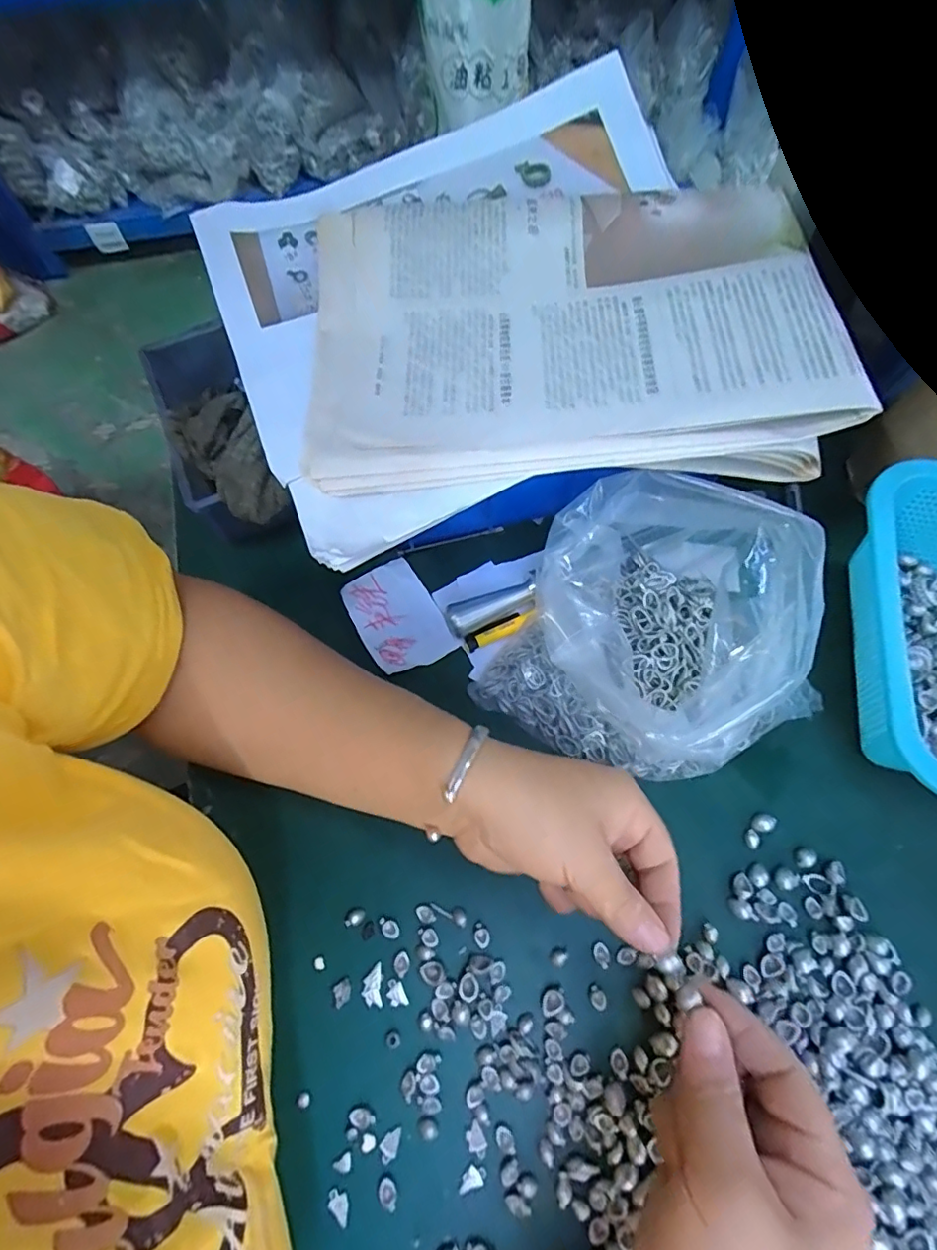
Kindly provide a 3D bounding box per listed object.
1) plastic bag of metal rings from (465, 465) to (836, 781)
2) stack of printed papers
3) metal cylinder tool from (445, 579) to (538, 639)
[{"bbox_3d":[0.118,0.005,0.308,0.176,0.093,0.167,29,72,12],"label":"plastic bag of metal rings"},{"bbox_3d":[0.022,-0.185,0.315,0.305,0.039,0.278,-16,69,-5],"label":"stack of printed papers"},{"bbox_3d":[0.015,-0.012,0.352,0.061,0.016,0.019,-27,70,-9],"label":"metal cylinder tool"}]

